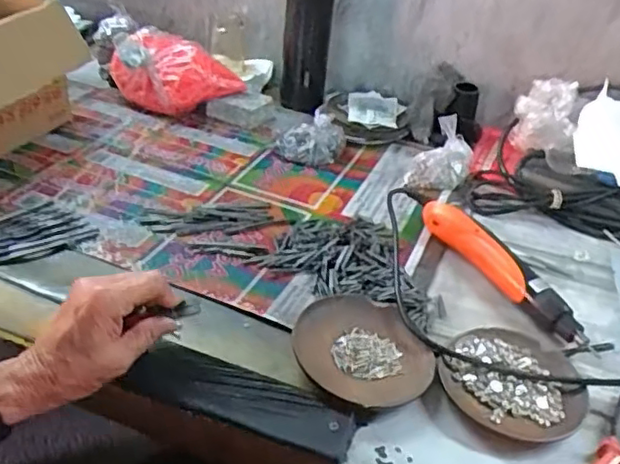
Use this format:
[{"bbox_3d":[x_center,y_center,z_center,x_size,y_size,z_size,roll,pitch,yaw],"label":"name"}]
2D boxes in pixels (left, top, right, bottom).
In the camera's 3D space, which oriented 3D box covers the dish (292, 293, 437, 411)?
[{"bbox_3d":[0.044,0.095,0.514,0.106,0.013,0.112,5,34,-4],"label":"dish"}]

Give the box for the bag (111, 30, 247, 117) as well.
[{"bbox_3d":[-0.186,-0.215,0.859,0.171,0.079,0.104,17,35,13],"label":"bag"}]

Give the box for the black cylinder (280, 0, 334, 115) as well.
[{"bbox_3d":[-0.003,-0.268,0.837,0.063,0.222,0.055,8,34,0],"label":"black cylinder"}]

